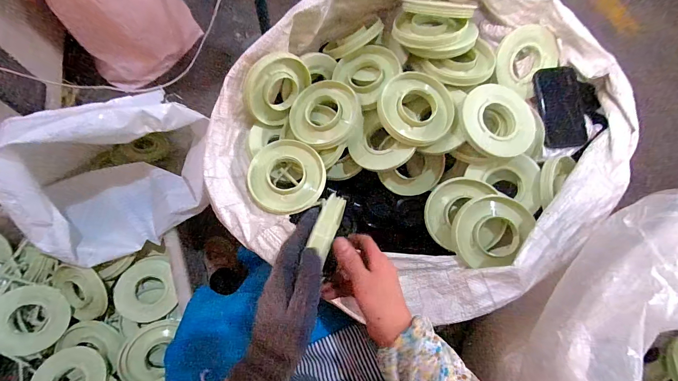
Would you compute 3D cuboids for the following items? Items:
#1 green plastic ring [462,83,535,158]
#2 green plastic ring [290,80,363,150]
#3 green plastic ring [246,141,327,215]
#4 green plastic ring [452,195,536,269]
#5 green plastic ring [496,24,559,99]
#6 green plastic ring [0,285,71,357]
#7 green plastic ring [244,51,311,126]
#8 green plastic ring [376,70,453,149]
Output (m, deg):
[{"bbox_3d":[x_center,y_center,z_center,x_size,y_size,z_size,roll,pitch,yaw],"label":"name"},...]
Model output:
[{"bbox_3d":[0.269,-0.120,0.528,0.122,0.026,0.122,1,82,-4],"label":"green plastic ring"},{"bbox_3d":[-0.027,-0.139,0.569,0.124,0.042,0.123,27,92,18],"label":"green plastic ring"},{"bbox_3d":[-0.089,-0.023,0.524,0.128,0.030,0.122,1,65,-3],"label":"green plastic ring"},{"bbox_3d":[0.244,0.067,0.510,0.113,0.047,0.113,-1,80,8],"label":"green plastic ring"},{"bbox_3d":[0.358,-0.255,0.602,0.115,0.028,0.121,-3,109,-9],"label":"green plastic ring"},{"bbox_3d":[-0.634,0.266,0.634,0.130,0.023,0.129,9,71,-26],"label":"green plastic ring"},{"bbox_3d":[-0.113,-0.185,0.554,0.025,0.106,0.127,39,96,38],"label":"green plastic ring"},{"bbox_3d":[0.132,-0.140,0.537,0.119,0.034,0.134,-37,83,-2],"label":"green plastic ring"}]

